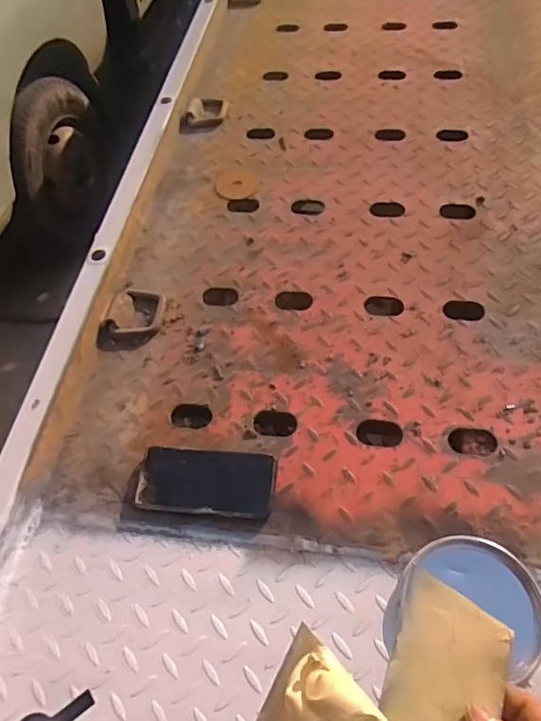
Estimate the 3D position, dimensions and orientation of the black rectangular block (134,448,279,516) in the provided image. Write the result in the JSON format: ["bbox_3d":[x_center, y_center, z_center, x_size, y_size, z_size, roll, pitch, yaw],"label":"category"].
[{"bbox_3d":[-0.075,0.141,0.620,0.156,0.009,0.074,3,56,7],"label":"black rectangular block"}]

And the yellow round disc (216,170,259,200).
[{"bbox_3d":[-0.058,-0.309,0.926,0.071,0.005,0.082,-17,56,-7],"label":"yellow round disc"}]

